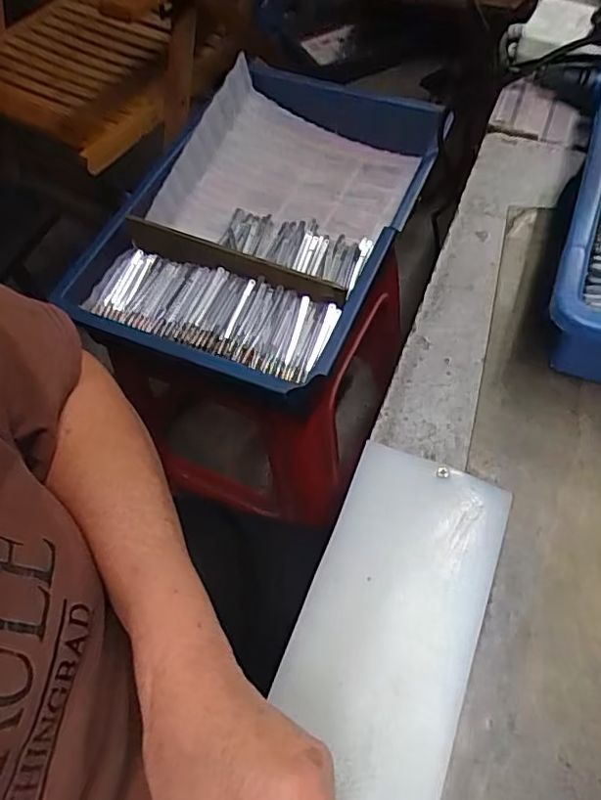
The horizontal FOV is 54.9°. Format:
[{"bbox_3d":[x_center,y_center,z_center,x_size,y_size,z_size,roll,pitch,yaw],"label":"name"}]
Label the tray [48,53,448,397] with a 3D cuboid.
[{"bbox_3d":[-0.031,-0.195,0.649,0.279,0.082,0.410,19,64,14],"label":"tray"}]

